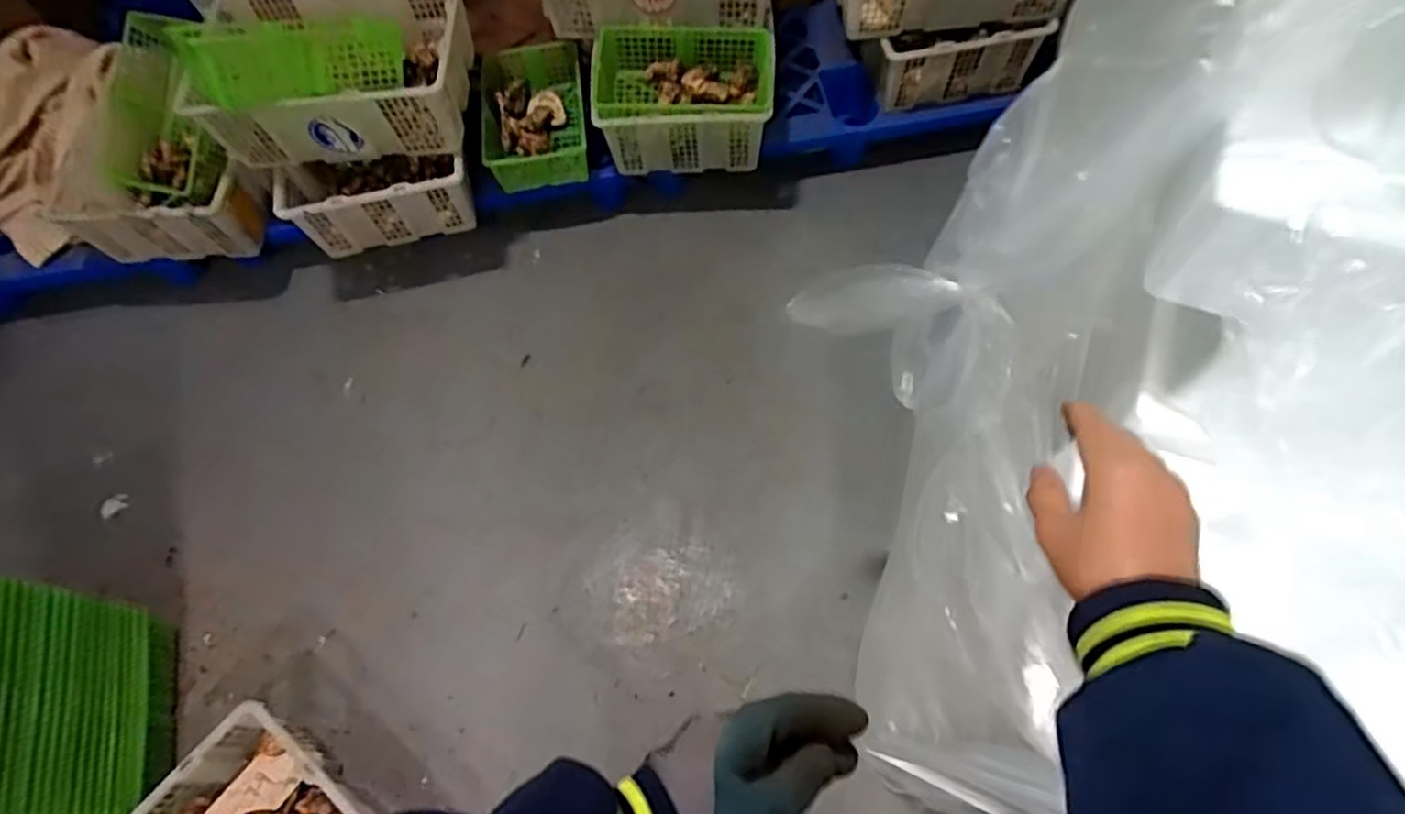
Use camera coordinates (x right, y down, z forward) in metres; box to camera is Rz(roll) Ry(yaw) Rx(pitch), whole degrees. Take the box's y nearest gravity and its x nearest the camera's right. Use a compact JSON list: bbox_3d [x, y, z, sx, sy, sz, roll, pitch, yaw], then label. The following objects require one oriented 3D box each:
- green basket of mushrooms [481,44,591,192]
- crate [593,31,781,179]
[{"bbox_3d":[-0.372,-0.646,1.563,0.210,0.105,0.336,-7,64,0],"label":"green basket of mushrooms"},{"bbox_3d":[-0.037,-0.629,1.446,0.354,0.175,0.213,1,64,4],"label":"crate"}]

